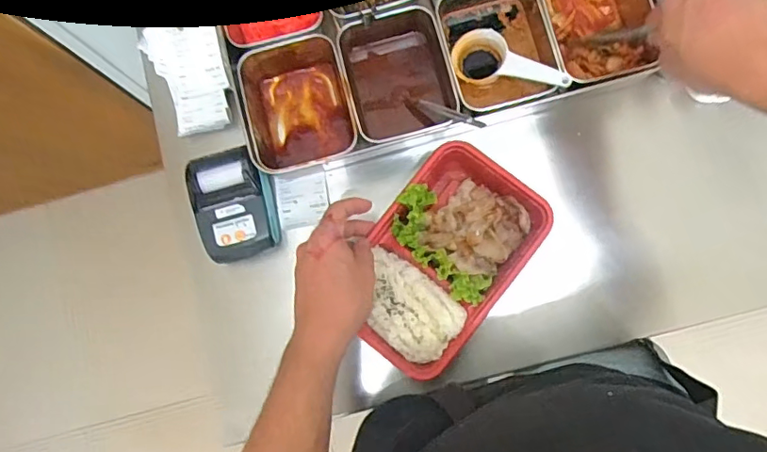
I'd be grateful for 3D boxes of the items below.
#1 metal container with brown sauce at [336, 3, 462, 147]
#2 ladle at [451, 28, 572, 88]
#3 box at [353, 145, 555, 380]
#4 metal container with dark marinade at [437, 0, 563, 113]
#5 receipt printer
[{"bbox_3d":[0.012,-0.158,0.579,0.104,0.065,0.116,-16,82,-2],"label":"metal container with brown sauce"},{"bbox_3d":[0.129,-0.163,0.559,0.123,0.027,0.056,26,83,24],"label":"ladle"},{"bbox_3d":[0.057,0.033,0.550,0.136,0.042,0.215,36,84,5],"label":"box"},{"bbox_3d":[0.116,-0.188,0.579,0.105,0.070,0.139,-14,82,-1],"label":"metal container with dark marinade"},{"bbox_3d":[-0.155,-0.022,0.569,0.081,0.040,0.112,-15,82,-1],"label":"receipt printer"}]

